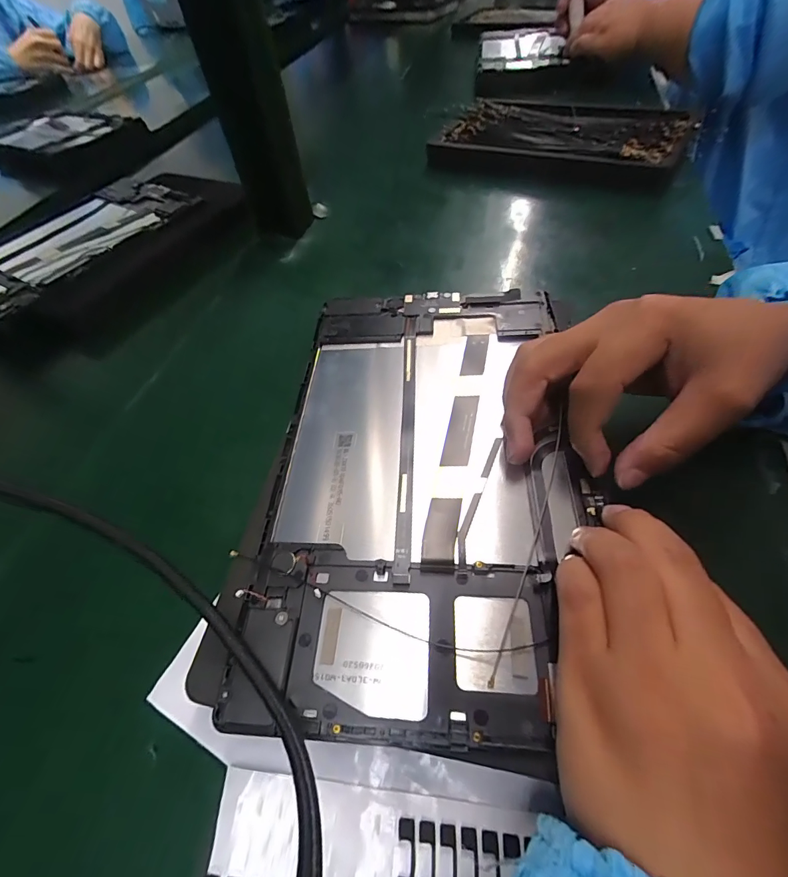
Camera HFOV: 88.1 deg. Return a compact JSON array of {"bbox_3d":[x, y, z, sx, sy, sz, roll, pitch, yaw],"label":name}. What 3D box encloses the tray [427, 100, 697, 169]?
[{"bbox_3d":[0.180,-0.331,0.446,0.241,0.027,0.170,20,58,19],"label":"tray"}]

